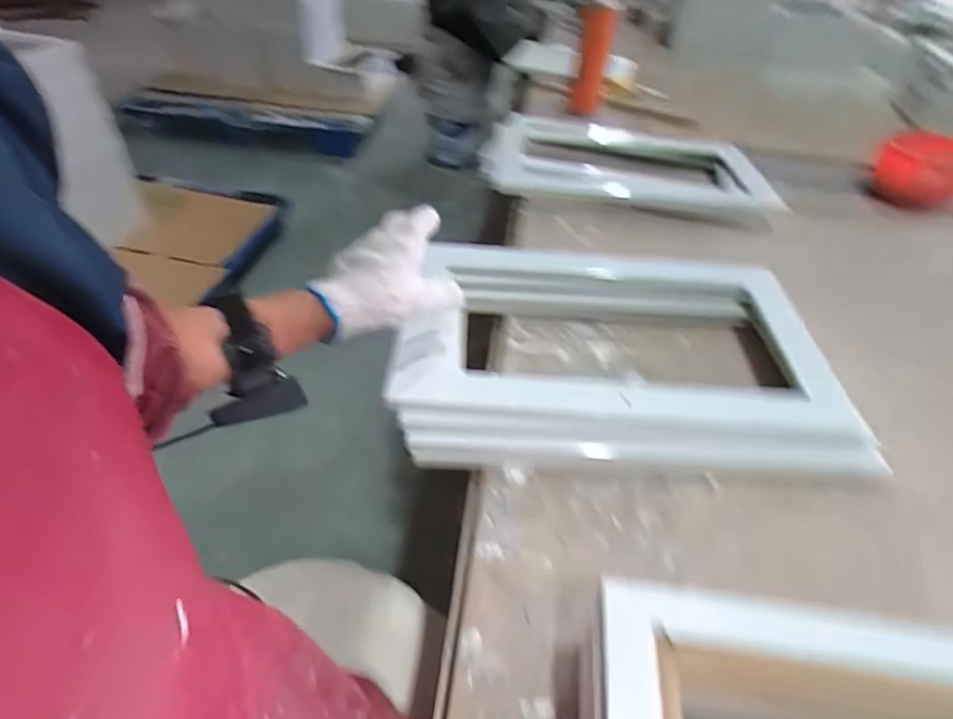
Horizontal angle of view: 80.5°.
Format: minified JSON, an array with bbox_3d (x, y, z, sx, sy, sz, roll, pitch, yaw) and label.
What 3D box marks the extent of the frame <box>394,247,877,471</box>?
[{"bbox_3d":[0.142,-0.014,0.577,0.426,0.055,0.275,1,43,1],"label":"frame"}]

